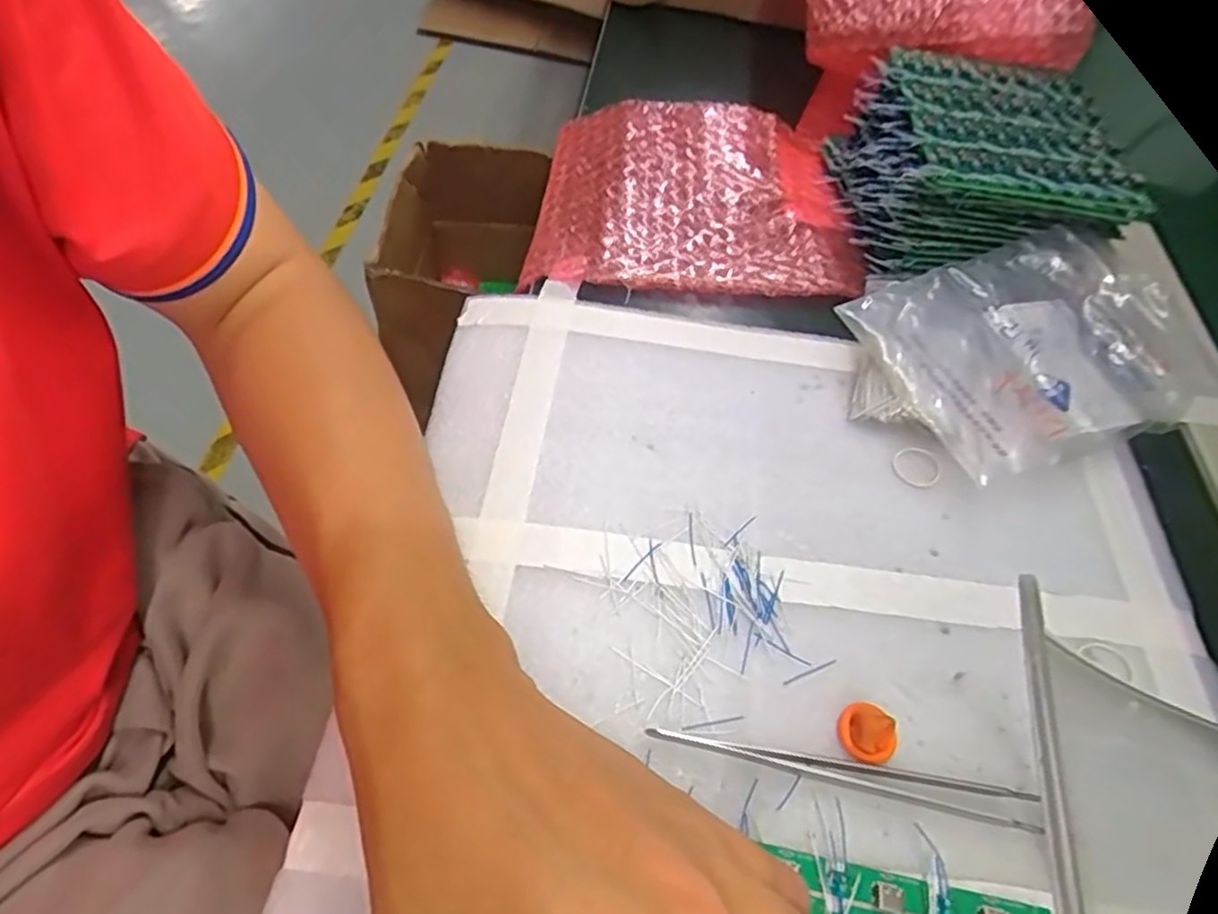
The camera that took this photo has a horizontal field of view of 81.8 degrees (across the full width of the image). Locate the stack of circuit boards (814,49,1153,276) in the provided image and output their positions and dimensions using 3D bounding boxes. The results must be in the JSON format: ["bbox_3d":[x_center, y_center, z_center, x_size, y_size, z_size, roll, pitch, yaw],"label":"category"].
[{"bbox_3d":[0.220,-0.179,0.426,0.142,0.060,0.147,5,55,-3],"label":"stack of circuit boards"}]

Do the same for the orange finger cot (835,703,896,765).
[{"bbox_3d":[0.092,0.098,0.249,0.016,0.014,0.020,-31,64,-24],"label":"orange finger cot"}]

